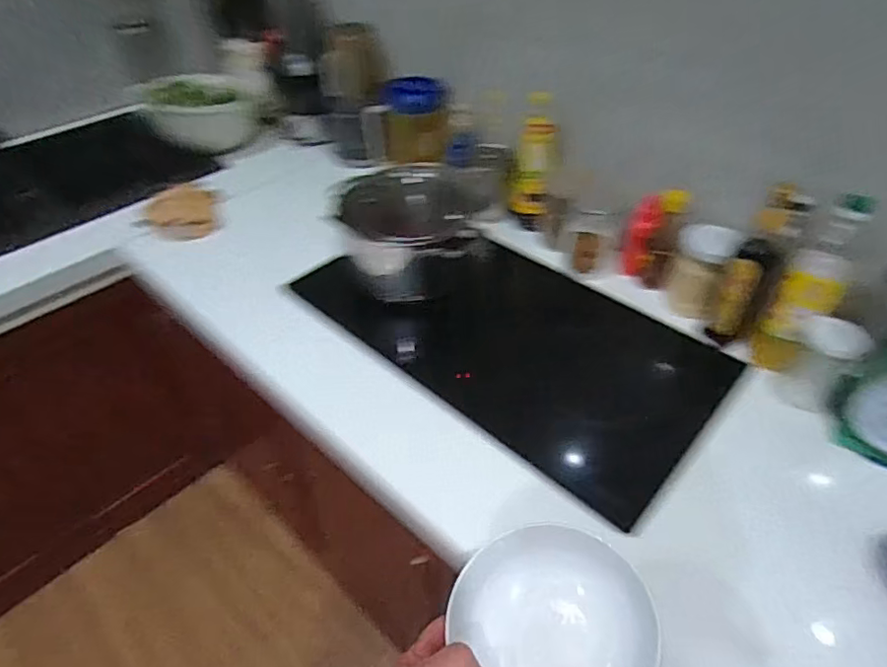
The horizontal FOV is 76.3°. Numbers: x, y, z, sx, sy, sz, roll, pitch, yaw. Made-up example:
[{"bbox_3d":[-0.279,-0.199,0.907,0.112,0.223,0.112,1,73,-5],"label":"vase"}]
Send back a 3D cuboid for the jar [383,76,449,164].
[{"bbox_3d":[-0.057,-0.438,1.167,0.130,0.141,0.098,1,42,-3],"label":"jar"}]

